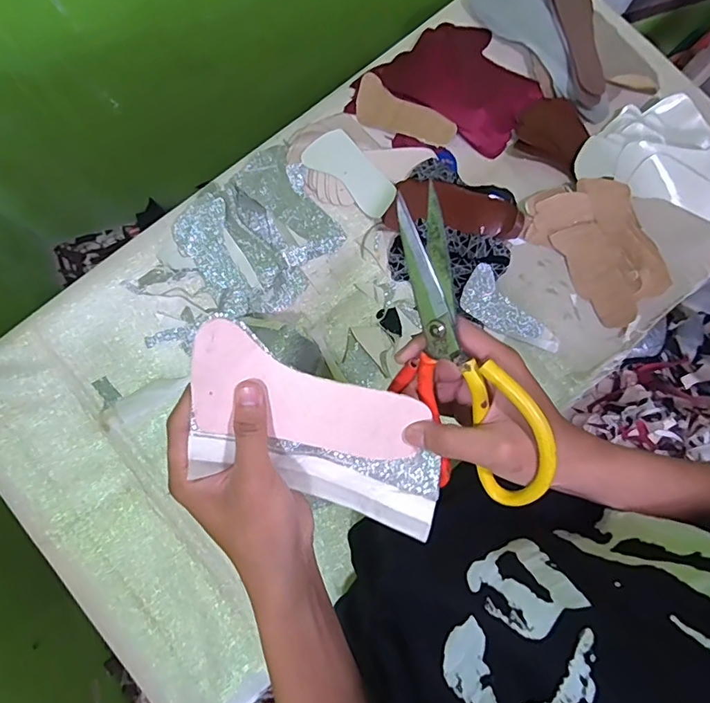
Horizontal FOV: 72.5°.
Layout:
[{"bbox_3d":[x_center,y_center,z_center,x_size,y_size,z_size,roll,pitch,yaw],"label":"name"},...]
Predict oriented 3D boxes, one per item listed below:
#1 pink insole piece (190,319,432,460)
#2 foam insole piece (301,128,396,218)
[{"bbox_3d":[-0.031,0.037,0.313,0.155,0.013,0.066,23,107,-18],"label":"pink insole piece"},{"bbox_3d":[-0.004,-0.272,0.733,0.151,0.010,0.069,40,106,2],"label":"foam insole piece"}]

